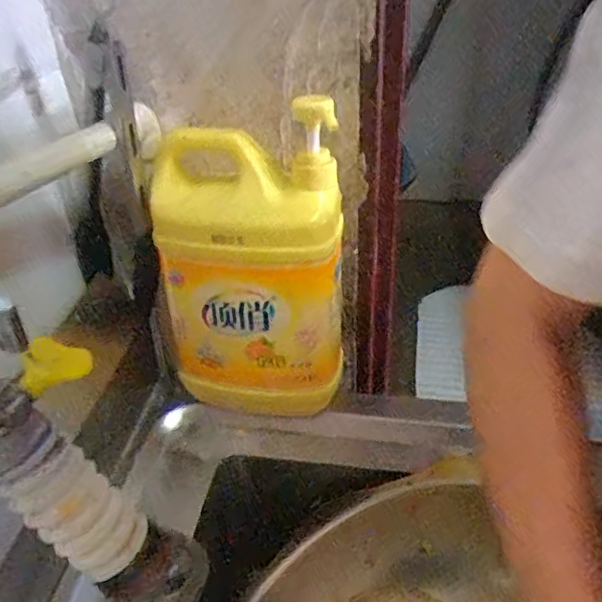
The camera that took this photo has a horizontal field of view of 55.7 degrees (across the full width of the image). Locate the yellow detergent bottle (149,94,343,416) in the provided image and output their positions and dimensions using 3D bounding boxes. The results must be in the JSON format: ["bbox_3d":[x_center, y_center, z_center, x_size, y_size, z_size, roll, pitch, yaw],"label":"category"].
[{"bbox_3d":[-0.037,-0.023,0.452,0.143,0.220,0.085,9,39,15],"label":"yellow detergent bottle"}]

